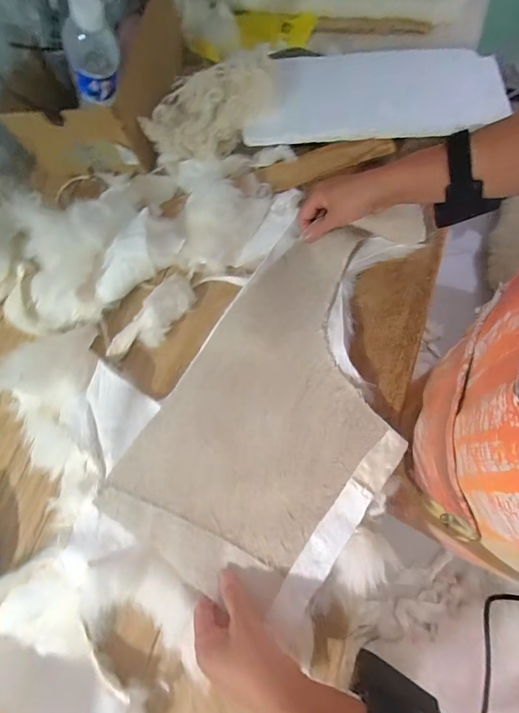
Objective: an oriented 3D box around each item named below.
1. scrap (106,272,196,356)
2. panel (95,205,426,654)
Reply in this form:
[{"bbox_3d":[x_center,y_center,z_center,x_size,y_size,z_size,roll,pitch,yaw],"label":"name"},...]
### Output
[{"bbox_3d":[-0.144,-0.057,0.496,0.060,0.033,0.154,32,81,16],"label":"scrap"},{"bbox_3d":[0.047,0.029,0.438,0.264,0.036,0.497,30,77,9],"label":"panel"}]

